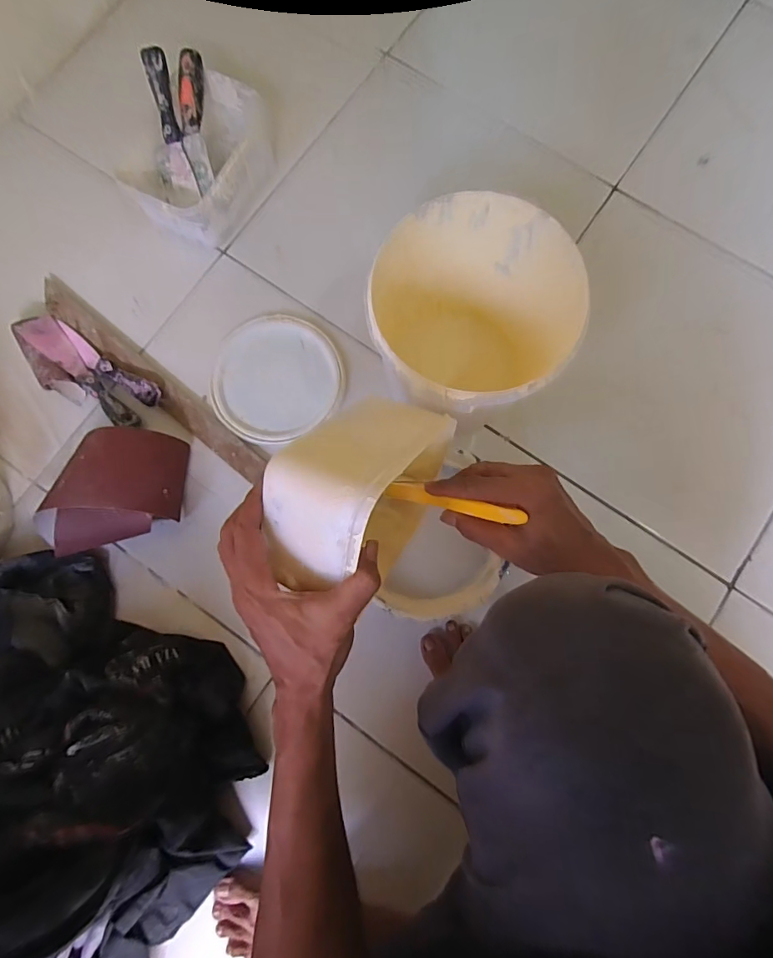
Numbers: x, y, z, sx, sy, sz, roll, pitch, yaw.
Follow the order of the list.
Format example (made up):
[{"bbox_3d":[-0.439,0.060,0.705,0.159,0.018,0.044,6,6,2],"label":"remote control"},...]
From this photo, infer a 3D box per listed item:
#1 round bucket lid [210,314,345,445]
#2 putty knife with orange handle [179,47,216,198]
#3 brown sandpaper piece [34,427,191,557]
[{"bbox_3d":[-0.151,-0.140,0.631,0.170,0.014,0.175,0,81,2],"label":"round bucket lid"},{"bbox_3d":[-0.254,-0.470,0.621,0.032,0.025,0.161,-1,105,1],"label":"putty knife with orange handle"},{"bbox_3d":[-0.340,0.015,0.570,0.156,0.086,0.154,2,81,2],"label":"brown sandpaper piece"}]

